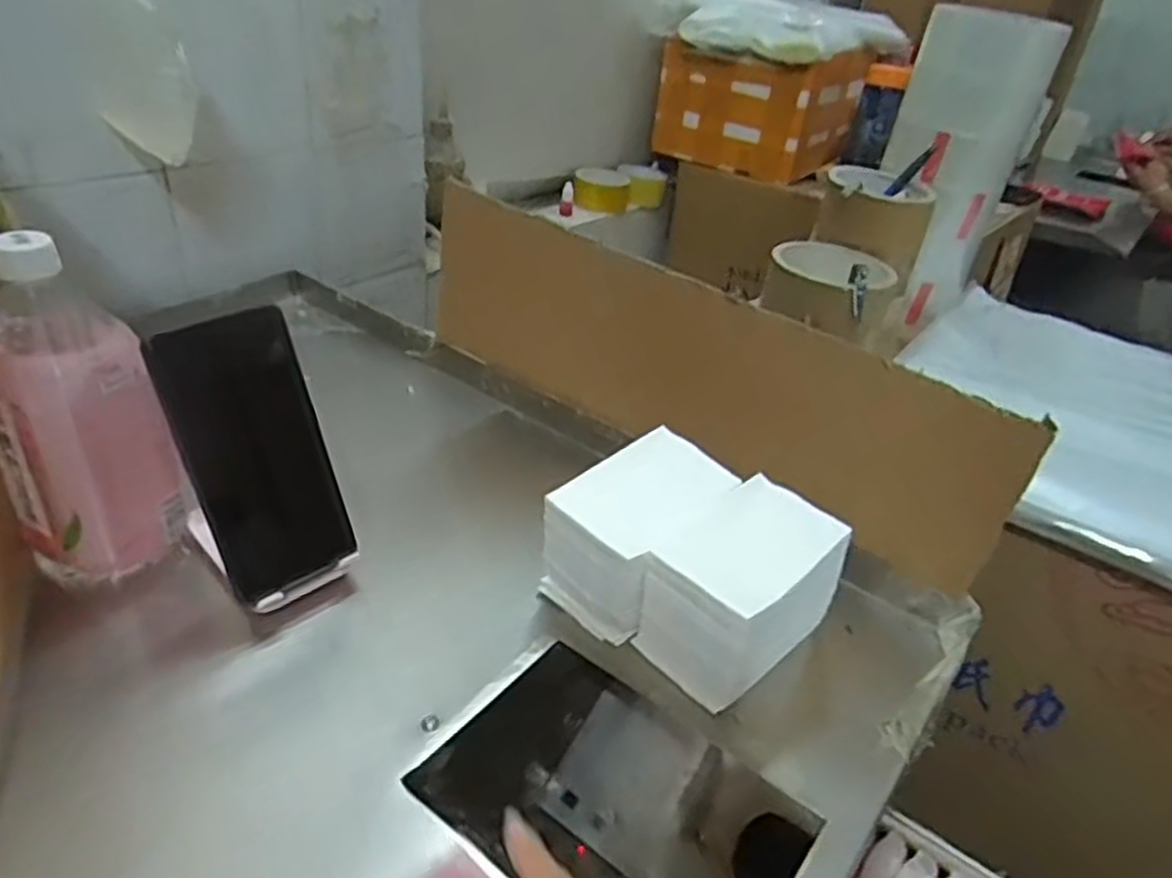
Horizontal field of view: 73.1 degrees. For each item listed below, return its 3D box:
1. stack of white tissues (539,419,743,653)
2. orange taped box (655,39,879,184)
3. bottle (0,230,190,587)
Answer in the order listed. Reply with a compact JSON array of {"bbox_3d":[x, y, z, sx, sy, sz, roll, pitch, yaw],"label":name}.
[{"bbox_3d":[0.033,0.062,0.485,0.105,0.090,0.079,-23,43,-38],"label":"stack of white tissues"},{"bbox_3d":[0.282,-0.535,1.288,0.270,0.166,0.208,29,39,31],"label":"orange taped box"},{"bbox_3d":[-0.292,-0.010,0.455,0.066,0.192,0.074,21,35,22],"label":"bottle"}]

